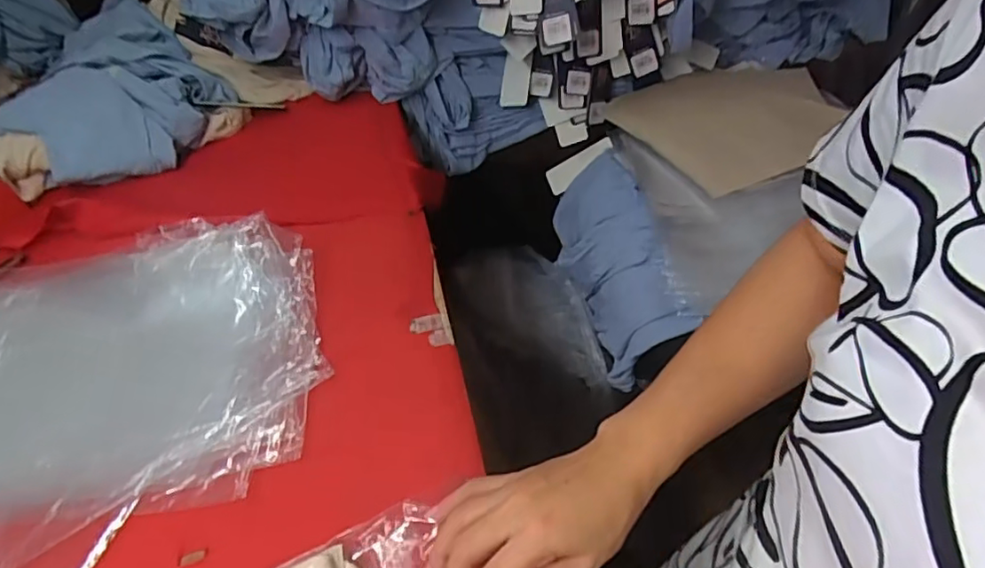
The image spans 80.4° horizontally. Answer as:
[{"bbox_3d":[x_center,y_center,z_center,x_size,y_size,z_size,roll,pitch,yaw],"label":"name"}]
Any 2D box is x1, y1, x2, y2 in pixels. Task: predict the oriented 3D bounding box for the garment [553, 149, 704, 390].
[{"bbox_3d":[0.165,-0.045,0.837,0.048,0.170,0.338,13,44,-25],"label":"garment"}]

